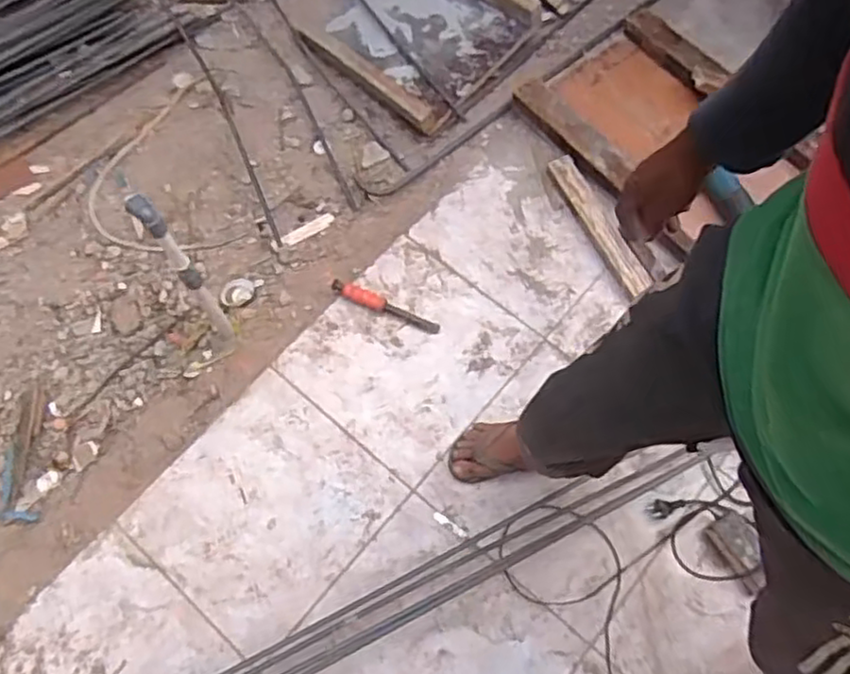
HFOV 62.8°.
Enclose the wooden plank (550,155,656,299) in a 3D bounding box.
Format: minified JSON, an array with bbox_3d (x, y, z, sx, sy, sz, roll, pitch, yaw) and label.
[{"bbox_3d":[0.364,-0.240,1.455,0.015,0.070,0.354,-13,66,-33],"label":"wooden plank"}]

